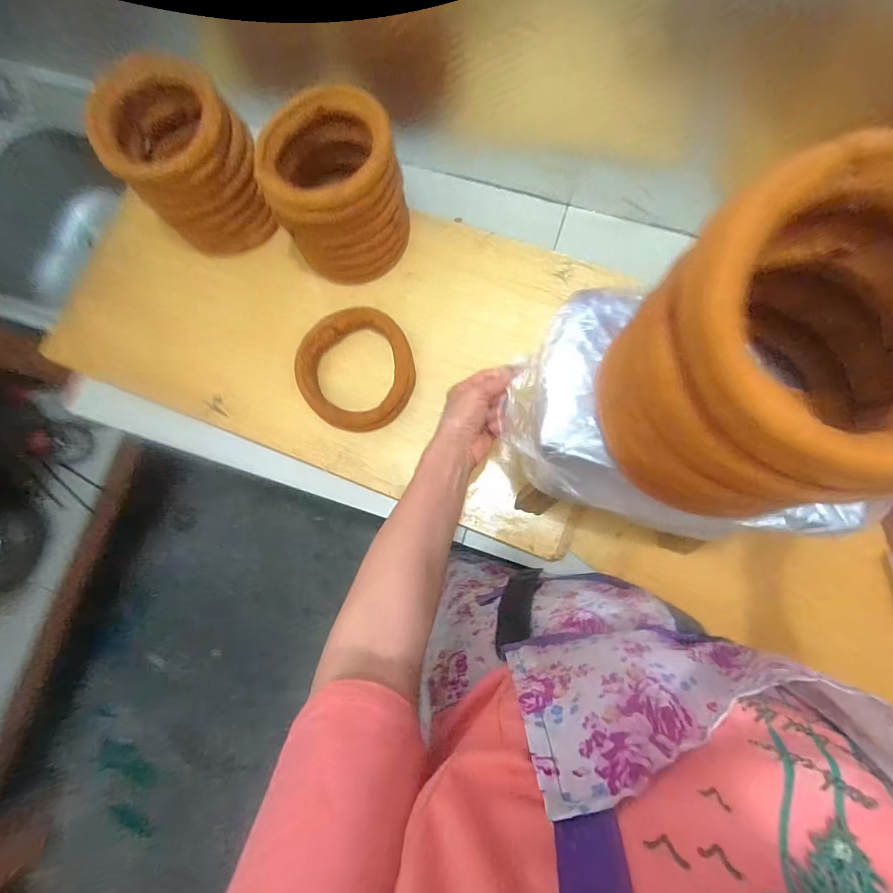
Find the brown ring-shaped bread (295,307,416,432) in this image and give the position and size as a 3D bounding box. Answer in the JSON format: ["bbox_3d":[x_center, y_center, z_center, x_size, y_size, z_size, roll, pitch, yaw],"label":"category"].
[{"bbox_3d":[-0.122,-0.103,0.597,0.151,0.028,0.161,0,82,3],"label":"brown ring-shaped bread"}]

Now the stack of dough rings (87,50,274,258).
[{"bbox_3d":[-0.328,-0.364,0.563,0.162,0.145,0.143,-32,82,-2],"label":"stack of dough rings"}]

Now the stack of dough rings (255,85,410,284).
[{"bbox_3d":[-0.134,-0.324,0.568,0.155,0.142,0.165,-2,82,3],"label":"stack of dough rings"}]

